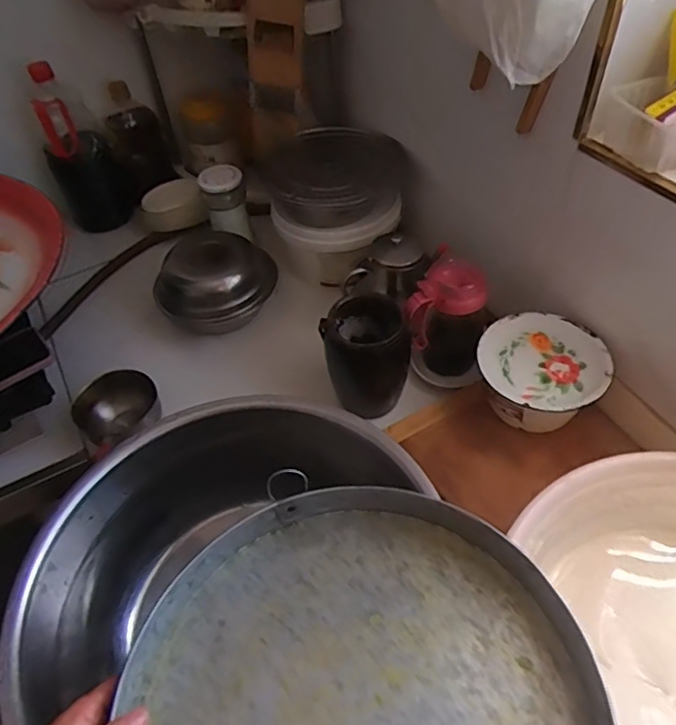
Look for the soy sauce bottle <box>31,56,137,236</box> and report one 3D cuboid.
[{"bbox_3d":[-0.448,-0.365,1.006,0.119,0.265,0.121,-25,51,-17],"label":"soy sauce bottle"}]

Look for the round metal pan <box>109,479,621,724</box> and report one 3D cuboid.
[{"bbox_3d":[0.011,0.241,0.388,0.316,0.047,0.316,-2,49,2],"label":"round metal pan"}]

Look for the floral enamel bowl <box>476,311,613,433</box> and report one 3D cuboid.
[{"bbox_3d":[0.243,0.020,0.702,0.143,0.081,0.140,-2,49,2],"label":"floral enamel bowl"}]

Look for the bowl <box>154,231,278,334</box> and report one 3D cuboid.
[{"bbox_3d":[-0.190,-0.138,0.884,0.160,0.103,0.158,-2,49,2],"label":"bowl"}]

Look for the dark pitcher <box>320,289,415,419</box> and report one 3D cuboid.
[{"bbox_3d":[0.035,-0.013,0.752,0.108,0.128,0.110,-2,49,2],"label":"dark pitcher"}]

